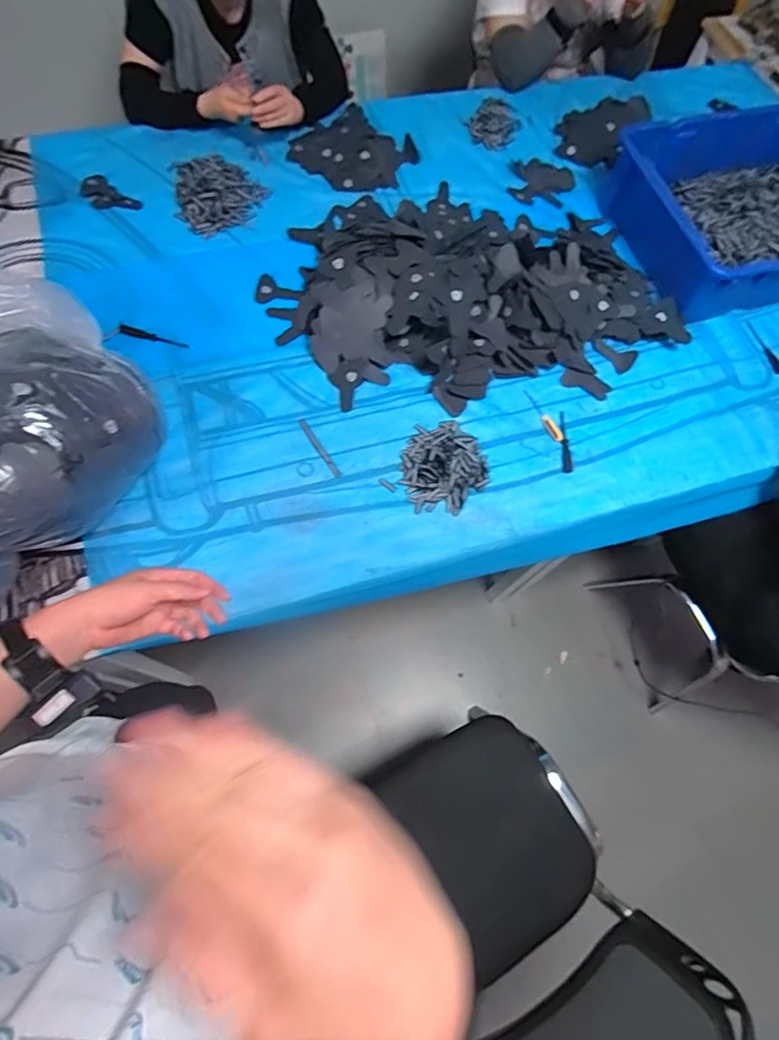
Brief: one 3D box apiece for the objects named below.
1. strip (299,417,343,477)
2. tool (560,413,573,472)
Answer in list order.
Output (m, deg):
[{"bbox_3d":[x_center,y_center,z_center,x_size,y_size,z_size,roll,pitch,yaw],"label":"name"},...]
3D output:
[{"bbox_3d":[-0.128,-0.131,0.986,0.014,0.004,0.139,-30,73,-15],"label":"strip"},{"bbox_3d":[0.328,-0.148,1.011,0.018,0.009,0.130,4,68,-3],"label":"tool"}]

